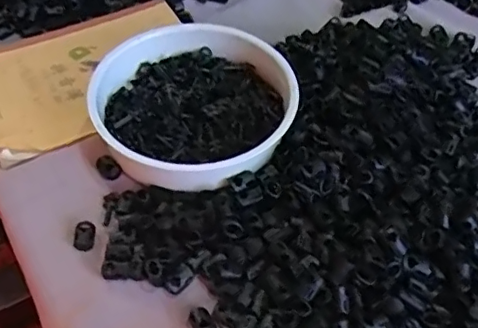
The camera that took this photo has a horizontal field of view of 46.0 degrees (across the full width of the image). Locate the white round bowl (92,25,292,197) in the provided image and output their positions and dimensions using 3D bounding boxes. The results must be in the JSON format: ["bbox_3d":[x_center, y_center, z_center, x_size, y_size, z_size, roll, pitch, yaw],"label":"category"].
[{"bbox_3d":[-0.037,-0.047,0.463,0.154,0.050,0.152,0,52,-1],"label":"white round bowl"}]

